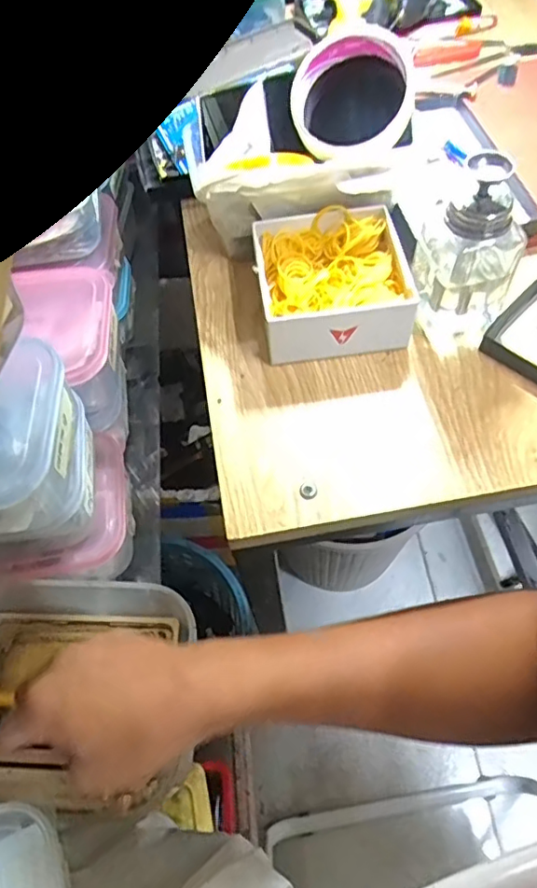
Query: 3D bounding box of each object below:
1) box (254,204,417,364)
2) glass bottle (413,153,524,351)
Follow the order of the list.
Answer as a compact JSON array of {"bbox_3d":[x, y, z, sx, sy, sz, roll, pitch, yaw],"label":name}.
[{"bbox_3d":[0.049,-0.115,0.413,0.108,0.051,0.102,-8,59,-1],"label":"box"},{"bbox_3d":[0.132,-0.124,0.368,0.050,0.119,0.049,-35,63,-16],"label":"glass bottle"}]

